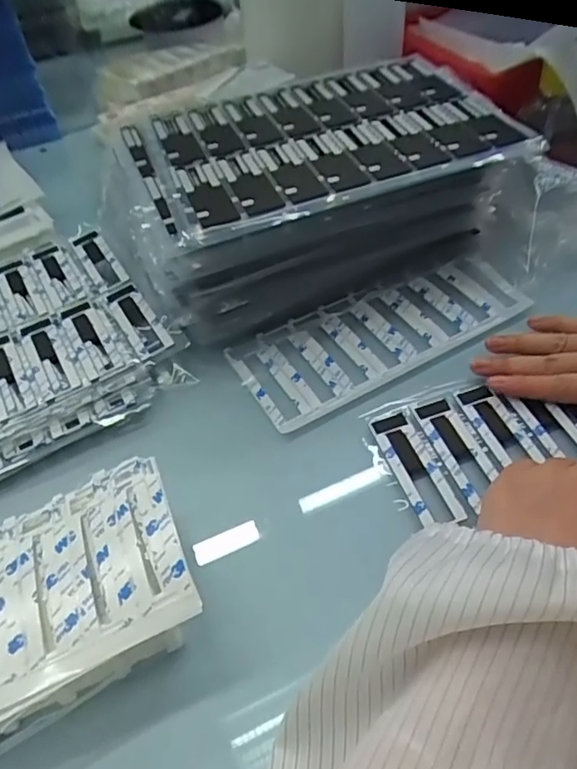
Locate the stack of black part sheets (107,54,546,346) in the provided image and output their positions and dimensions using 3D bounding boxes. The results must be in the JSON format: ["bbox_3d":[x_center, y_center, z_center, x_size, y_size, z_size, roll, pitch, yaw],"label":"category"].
[{"bbox_3d":[0.014,-0.172,0.490,0.294,0.100,0.210,-20,50,-12],"label":"stack of black part sheets"}]

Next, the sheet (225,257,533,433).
[{"bbox_3d":[0.071,-0.044,0.439,0.223,0.017,0.092,-25,53,-13],"label":"sheet"}]

